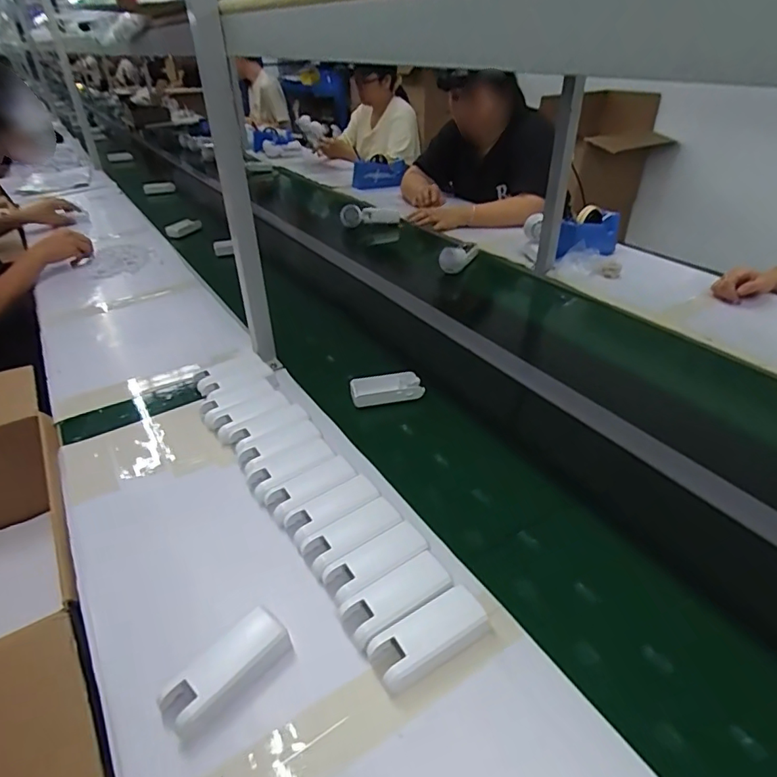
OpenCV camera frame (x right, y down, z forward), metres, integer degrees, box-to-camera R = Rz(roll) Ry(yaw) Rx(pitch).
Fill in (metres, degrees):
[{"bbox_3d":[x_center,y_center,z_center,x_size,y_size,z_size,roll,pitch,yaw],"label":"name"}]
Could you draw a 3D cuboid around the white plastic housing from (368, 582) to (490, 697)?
[{"bbox_3d":[0.036,0.222,0.454,0.105,0.029,0.044,-21,41,-24],"label":"white plastic housing"}]

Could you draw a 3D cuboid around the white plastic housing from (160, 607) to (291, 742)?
[{"bbox_3d":[-0.140,0.241,0.441,0.047,0.024,0.108,29,47,34],"label":"white plastic housing"}]

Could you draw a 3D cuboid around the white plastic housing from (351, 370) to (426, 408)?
[{"bbox_3d":[-0.004,-0.001,0.793,0.109,0.021,0.052,-9,37,-9],"label":"white plastic housing"}]

